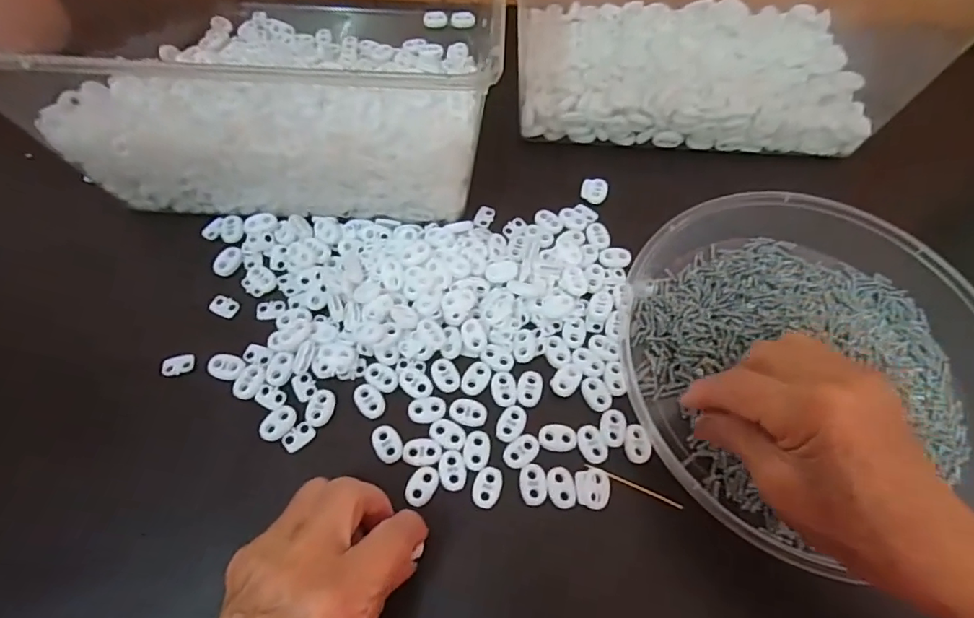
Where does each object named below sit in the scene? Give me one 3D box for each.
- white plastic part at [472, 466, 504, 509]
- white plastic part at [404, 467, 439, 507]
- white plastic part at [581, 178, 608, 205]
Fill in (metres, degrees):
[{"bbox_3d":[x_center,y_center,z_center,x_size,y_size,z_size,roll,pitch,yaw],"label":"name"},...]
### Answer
[{"bbox_3d":[0.001,0.101,0.297,0.015,0.004,0.023,17,64,7],"label":"white plastic part"},{"bbox_3d":[-0.037,0.100,0.296,0.015,0.004,0.022,33,67,15],"label":"white plastic part"},{"bbox_3d":[0.083,-0.091,0.401,0.020,0.004,0.021,0,63,-1],"label":"white plastic part"}]

